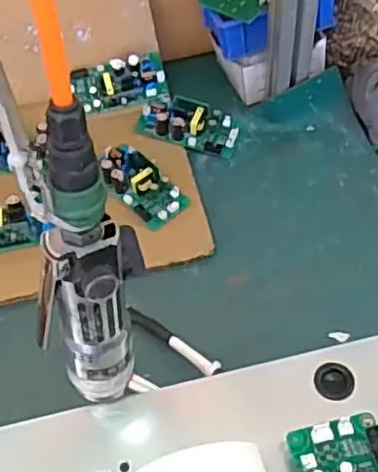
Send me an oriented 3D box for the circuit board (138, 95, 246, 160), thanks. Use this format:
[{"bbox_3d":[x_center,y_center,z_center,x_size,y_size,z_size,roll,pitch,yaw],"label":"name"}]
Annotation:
[{"bbox_3d":[0.000,-0.133,0.768,0.118,0.032,0.054,15,57,13],"label":"circuit board"}]

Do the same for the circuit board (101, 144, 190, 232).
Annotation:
[{"bbox_3d":[-0.055,-0.058,0.717,0.054,0.027,0.109,-37,61,-21],"label":"circuit board"}]

